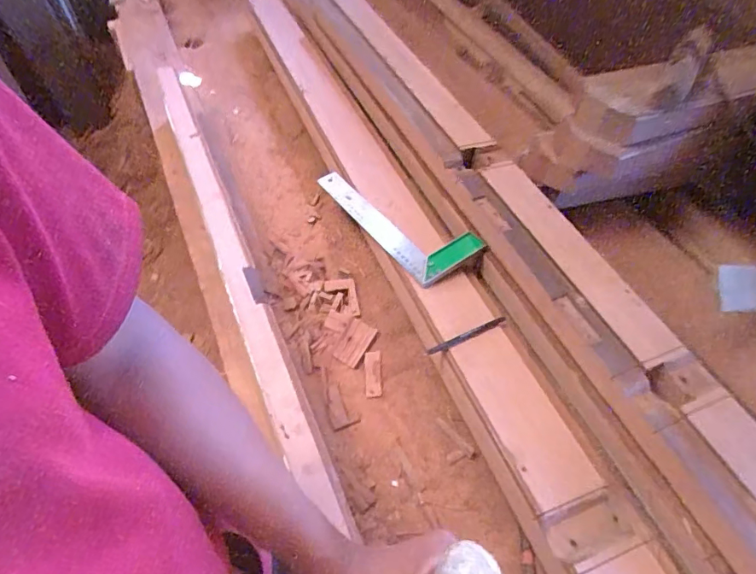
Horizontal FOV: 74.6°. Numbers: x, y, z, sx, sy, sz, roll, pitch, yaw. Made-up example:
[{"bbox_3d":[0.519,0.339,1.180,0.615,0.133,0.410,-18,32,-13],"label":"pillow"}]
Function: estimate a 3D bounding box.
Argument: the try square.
[{"bbox_3d":[0.023,-0.124,0.831,0.115,0.025,0.307,-37,59,-13],"label":"try square"}]

